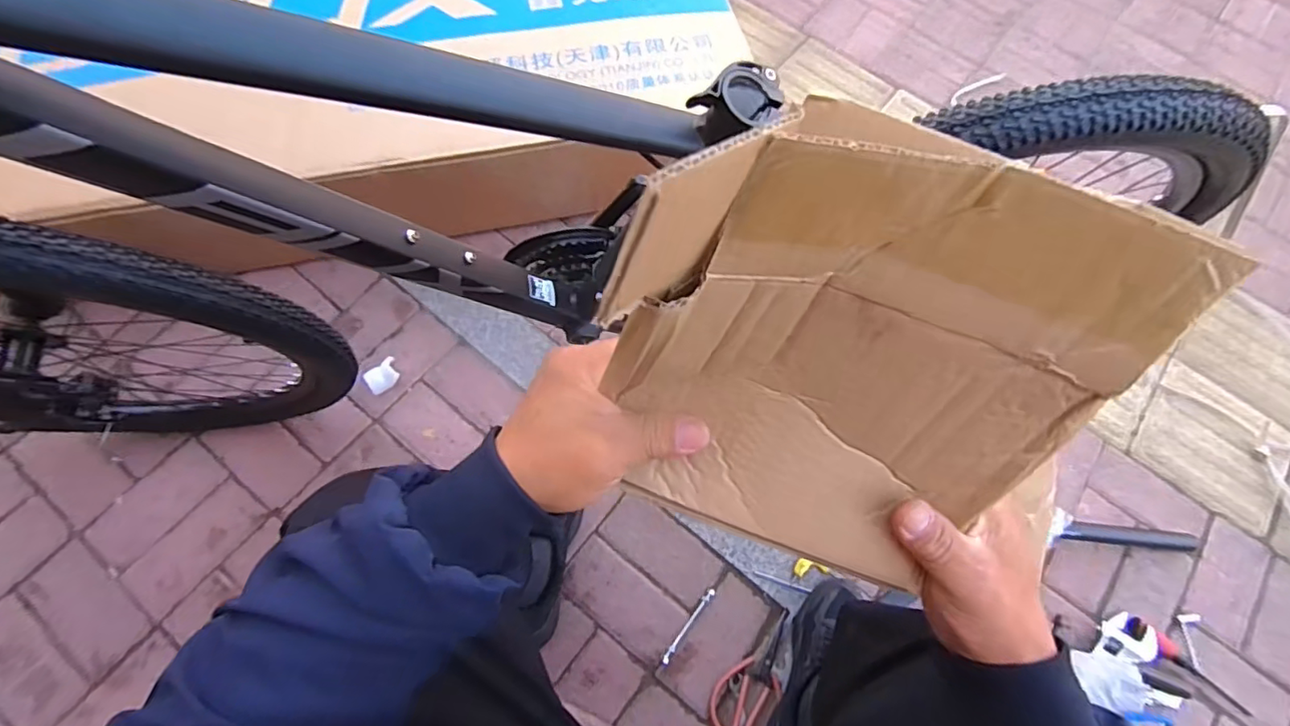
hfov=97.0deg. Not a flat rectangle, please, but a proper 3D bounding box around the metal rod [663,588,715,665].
[{"bbox_3d":[0.069,0.406,0.883,0.011,0.012,0.130,37,72,11],"label":"metal rod"}]

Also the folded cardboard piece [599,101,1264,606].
[{"bbox_3d":[0.092,0.018,0.270,0.221,0.234,0.056,11,42,-3],"label":"folded cardboard piece"}]

